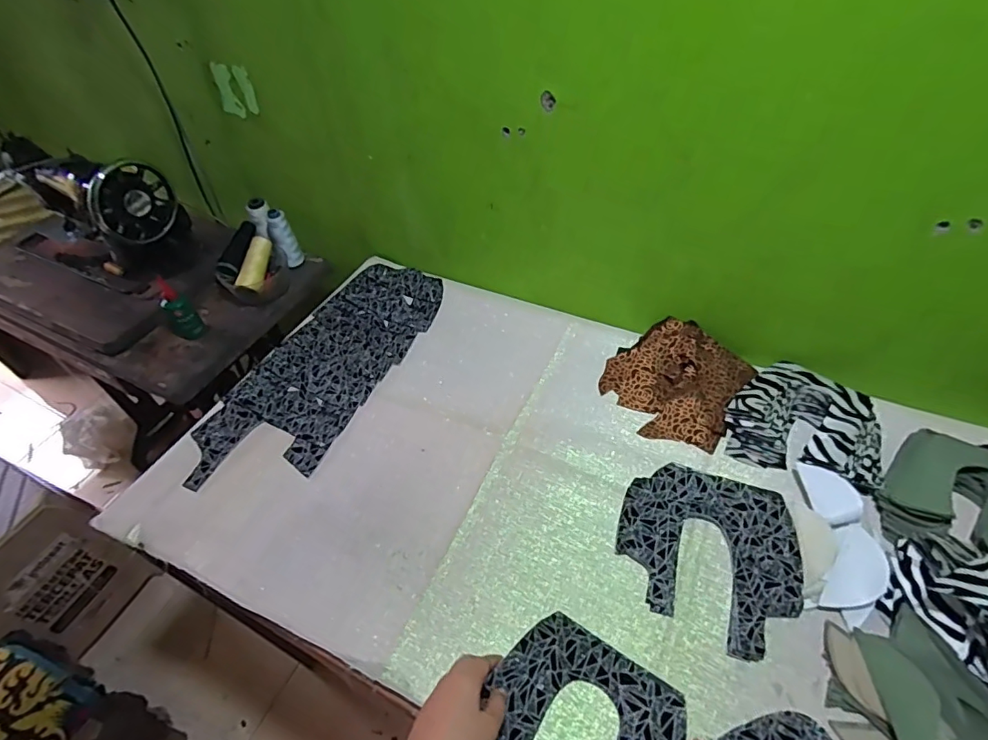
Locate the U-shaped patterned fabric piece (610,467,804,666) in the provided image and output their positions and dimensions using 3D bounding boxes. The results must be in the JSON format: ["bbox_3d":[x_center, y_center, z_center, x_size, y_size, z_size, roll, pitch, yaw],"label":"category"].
[{"bbox_3d":[0.242,0.204,0.584,0.191,0.018,0.191,14,51,15],"label":"U-shaped patterned fabric piece"}]

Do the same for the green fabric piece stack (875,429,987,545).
[{"bbox_3d":[0.544,0.149,0.582,0.166,0.052,0.157,28,56,24],"label":"green fabric piece stack"}]

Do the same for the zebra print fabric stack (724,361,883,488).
[{"bbox_3d":[0.409,0.062,0.668,0.183,0.050,0.157,22,54,21],"label":"zebra print fabric stack"}]

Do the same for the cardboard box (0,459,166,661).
[{"bbox_3d":[-1.071,0.429,1.180,0.314,0.359,0.295,18,52,17],"label":"cardboard box"}]

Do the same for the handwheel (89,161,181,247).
[{"bbox_3d":[-0.612,-0.284,0.874,0.031,0.122,0.139,14,51,15],"label":"handwheel"}]

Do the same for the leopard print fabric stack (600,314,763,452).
[{"bbox_3d":[0.258,0.012,0.737,0.179,0.045,0.182,27,56,24],"label":"leopard print fabric stack"}]

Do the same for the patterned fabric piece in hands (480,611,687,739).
[{"bbox_3d":[0.074,0.343,0.478,0.171,0.017,0.180,28,53,22],"label":"patterned fabric piece in hands"}]

